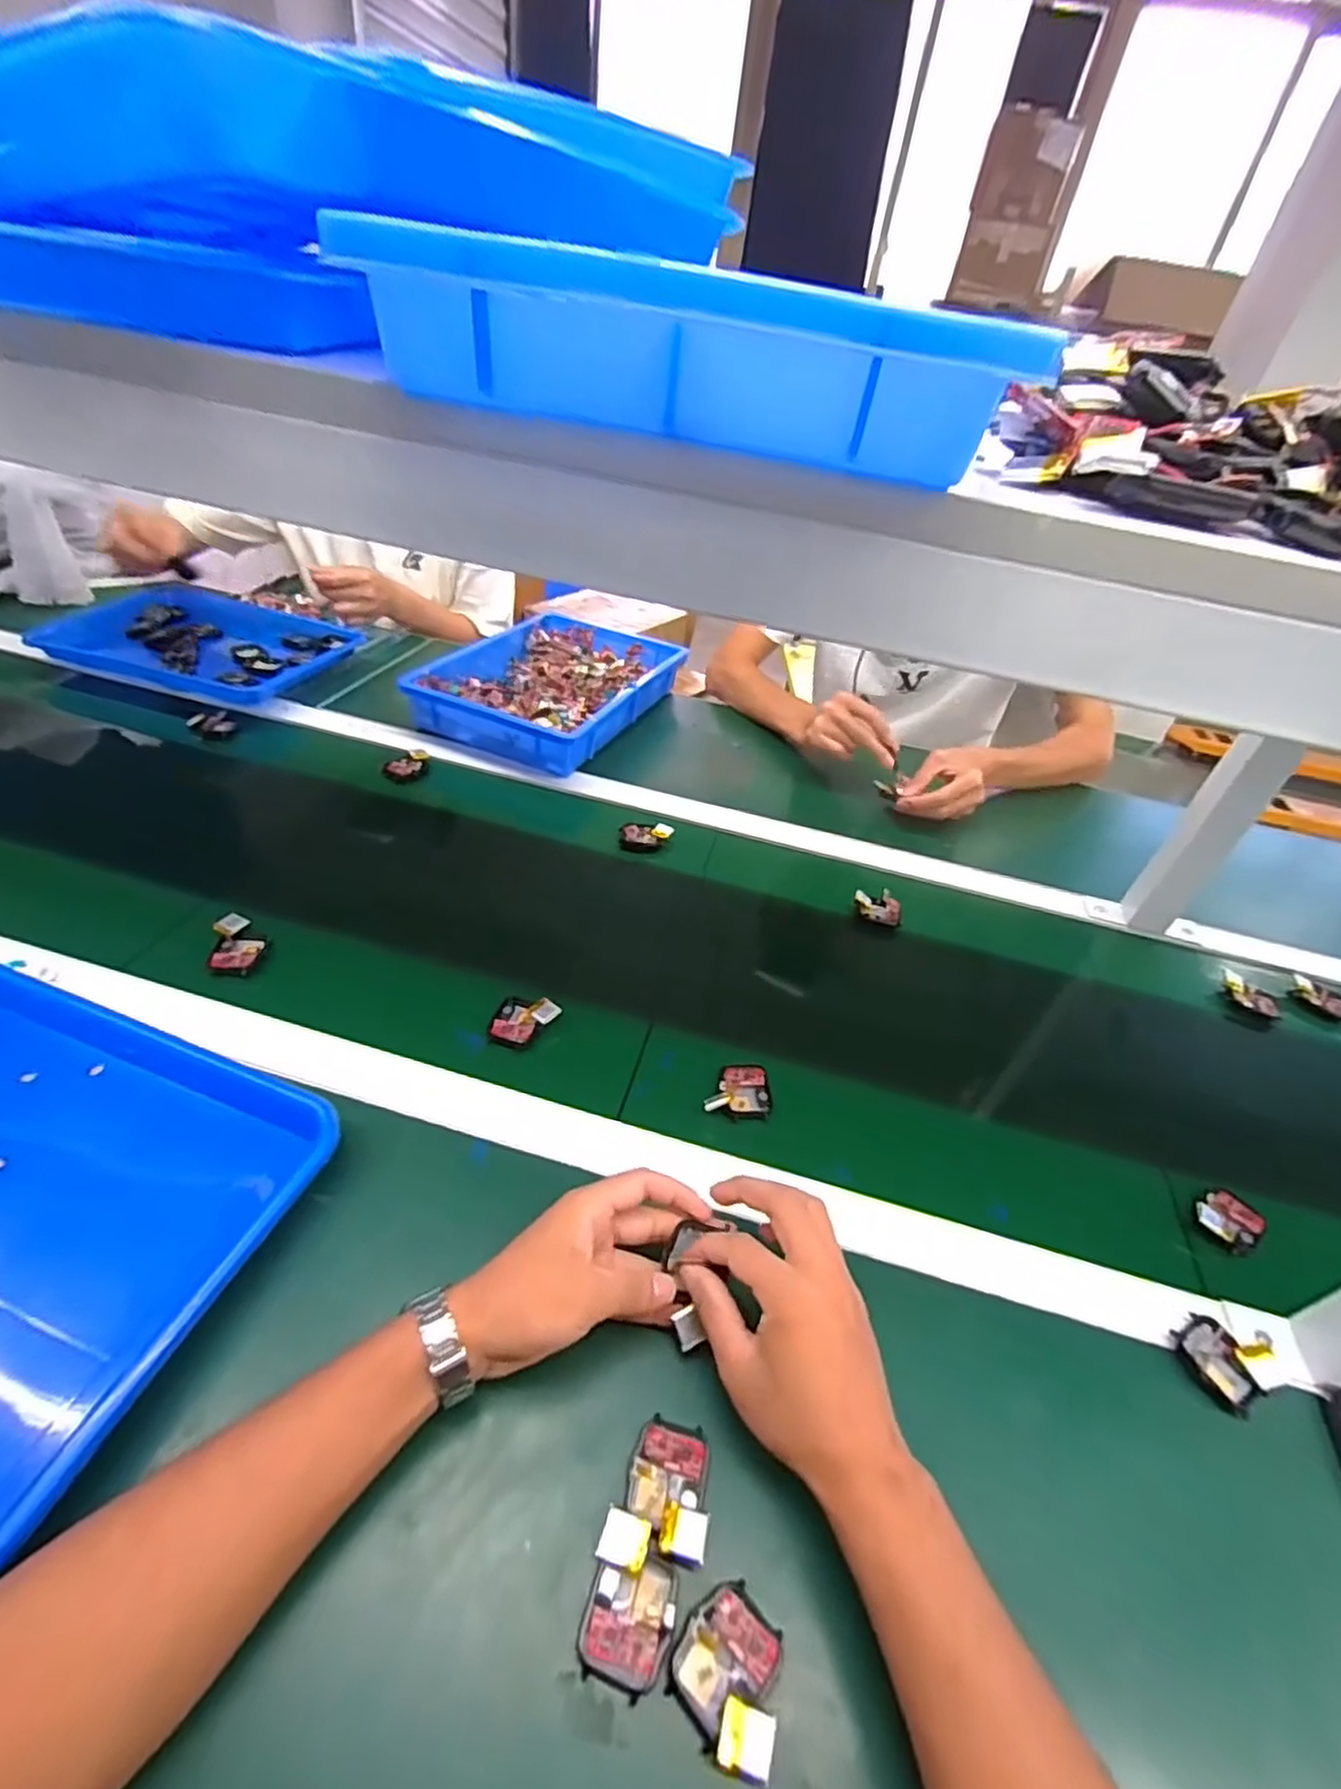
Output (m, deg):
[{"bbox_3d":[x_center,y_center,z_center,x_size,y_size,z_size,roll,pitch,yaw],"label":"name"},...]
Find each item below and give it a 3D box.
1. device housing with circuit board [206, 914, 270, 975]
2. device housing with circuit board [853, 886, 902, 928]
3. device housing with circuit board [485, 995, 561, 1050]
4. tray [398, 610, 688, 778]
[{"bbox_3d":[-0.357,0.040,0.585,0.038,0.020,0.052,1,41,-8],"label":"device housing with circuit board"},{"bbox_3d":[0.216,0.011,0.733,0.049,0.025,0.027,16,41,10],"label":"device housing with circuit board"},{"bbox_3d":[-0.116,0.104,0.566,0.048,0.025,0.043,12,41,5],"label":"device housing with circuit board"},{"bbox_3d":[-0.158,-0.296,0.982,0.264,0.054,0.364,18,42,12],"label":"tray"}]

